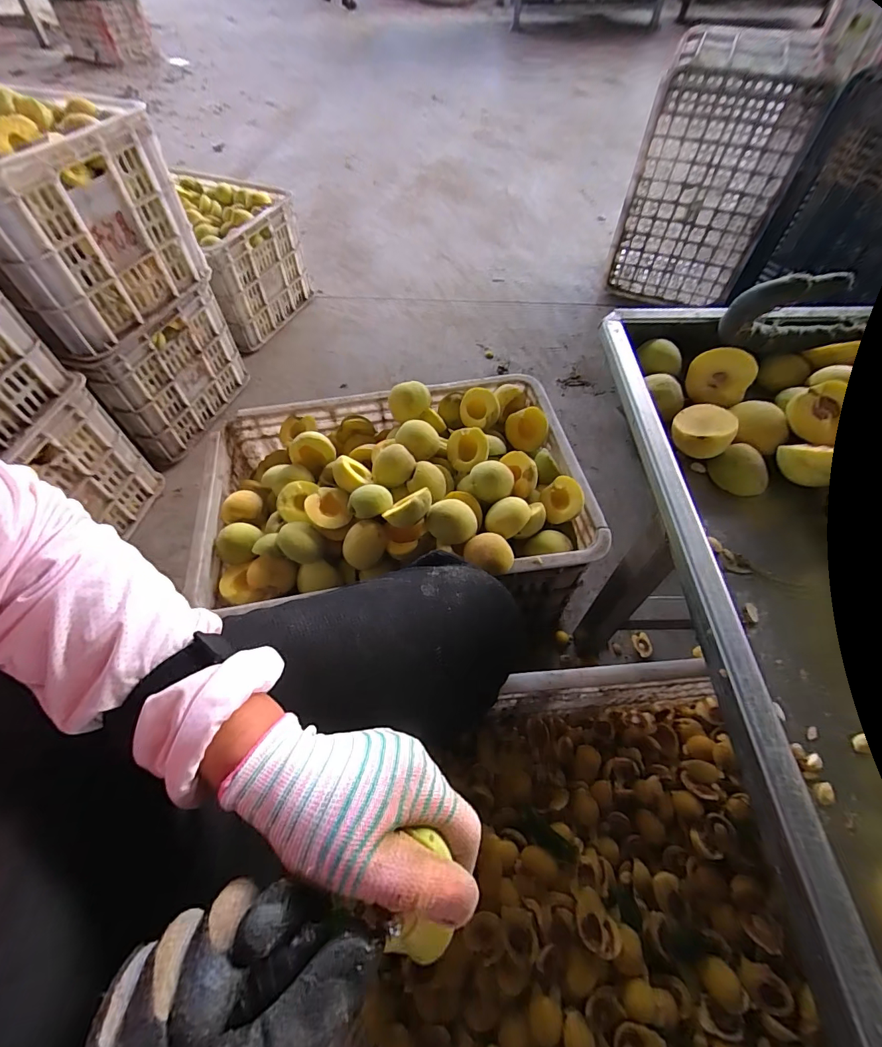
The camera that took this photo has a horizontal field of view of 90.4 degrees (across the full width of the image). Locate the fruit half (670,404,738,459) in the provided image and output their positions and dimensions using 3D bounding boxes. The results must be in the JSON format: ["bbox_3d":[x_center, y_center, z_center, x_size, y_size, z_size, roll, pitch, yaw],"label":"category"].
[{"bbox_3d":[0.273,-0.099,0.454,0.057,0.033,0.057,10,54,26],"label":"fruit half"}]

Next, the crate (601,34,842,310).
[{"bbox_3d":[0.694,-0.882,1.147,0.341,0.504,0.224,27,61,16],"label":"crate"}]

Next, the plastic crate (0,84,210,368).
[{"bbox_3d":[-0.755,-0.539,0.781,0.462,0.279,0.343,18,59,12],"label":"plastic crate"}]

